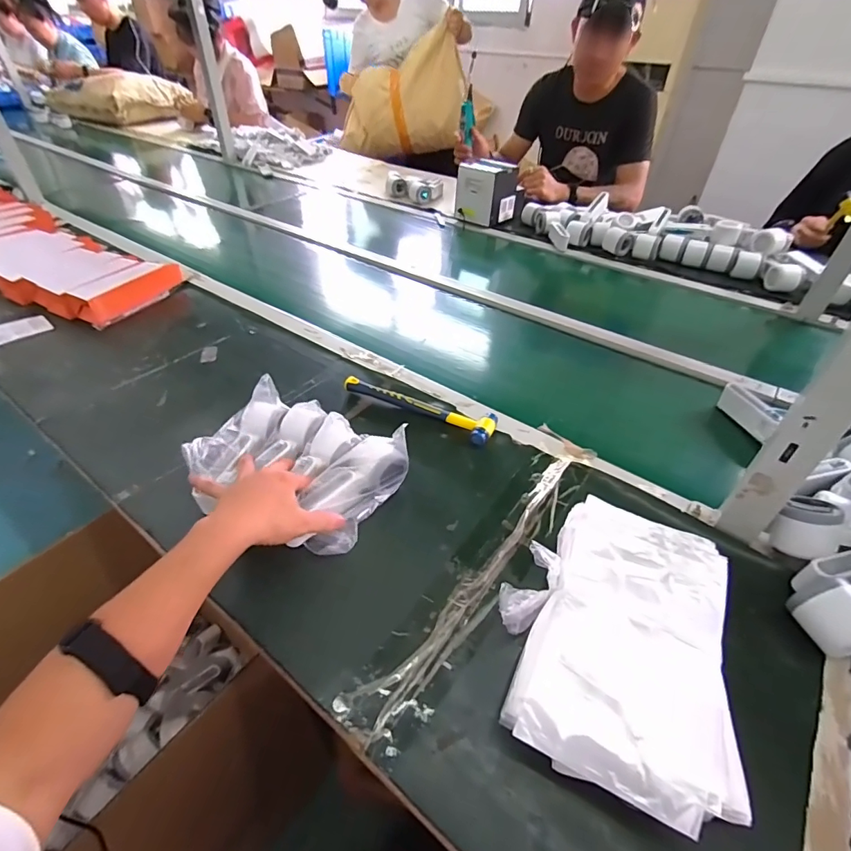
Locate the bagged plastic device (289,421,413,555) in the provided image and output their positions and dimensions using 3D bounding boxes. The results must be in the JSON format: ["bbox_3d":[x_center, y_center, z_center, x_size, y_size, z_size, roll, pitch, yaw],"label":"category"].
[{"bbox_3d":[-0.091,0.072,0.530,0.073,0.086,0.154,24,48,24],"label":"bagged plastic device"}]

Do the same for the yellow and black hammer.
[{"bbox_3d":[-0.009,-0.034,0.687,0.242,0.025,0.056,22,47,23],"label":"yellow and black hammer"}]

